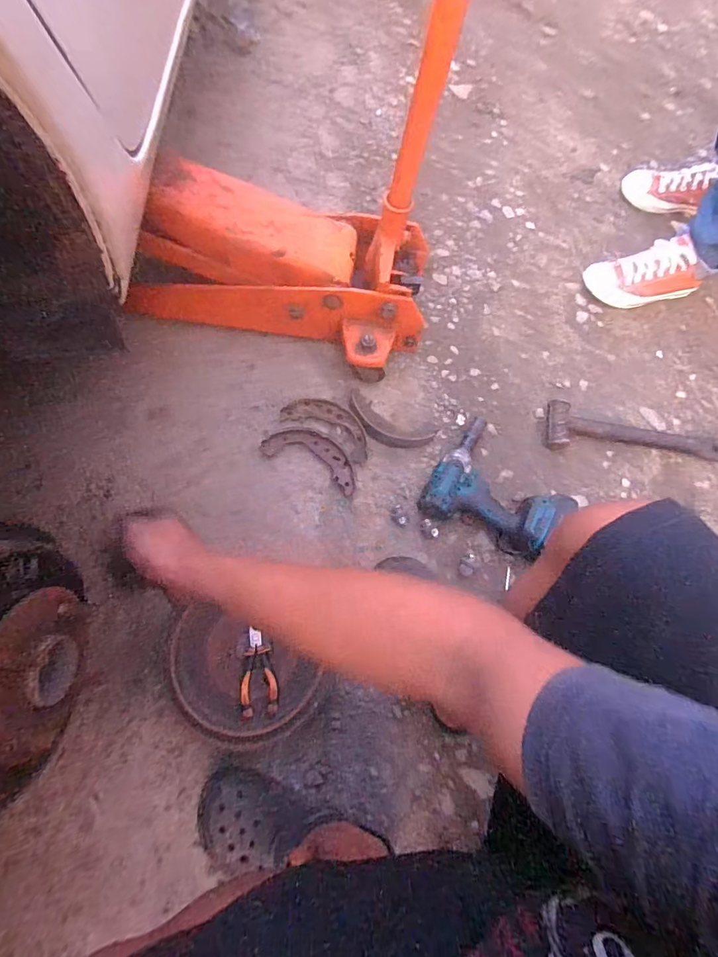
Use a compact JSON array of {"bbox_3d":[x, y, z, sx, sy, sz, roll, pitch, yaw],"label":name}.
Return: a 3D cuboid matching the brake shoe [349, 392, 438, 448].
[{"bbox_3d":[0.053,-0.095,0.804,0.169,0.028,0.062,25,74,5],"label":"brake shoe"}]

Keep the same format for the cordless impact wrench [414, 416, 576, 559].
[{"bbox_3d":[0.238,0.030,0.766,0.221,0.076,0.204,40,76,10],"label":"cordless impact wrench"}]

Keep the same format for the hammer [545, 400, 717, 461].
[{"bbox_3d":[0.521,-0.071,0.837,0.346,0.033,0.094,12,68,1],"label":"hammer"}]

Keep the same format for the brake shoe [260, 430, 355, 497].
[{"bbox_3d":[-0.078,-0.041,0.780,0.174,0.027,0.071,26,74,6],"label":"brake shoe"}]

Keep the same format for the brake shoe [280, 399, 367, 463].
[{"bbox_3d":[-0.052,-0.095,0.800,0.168,0.027,0.068,30,75,7],"label":"brake shoe"}]

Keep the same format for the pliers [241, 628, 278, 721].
[{"bbox_3d":[-0.150,0.283,0.656,0.050,0.014,0.118,-9,69,-7],"label":"pliers"}]

